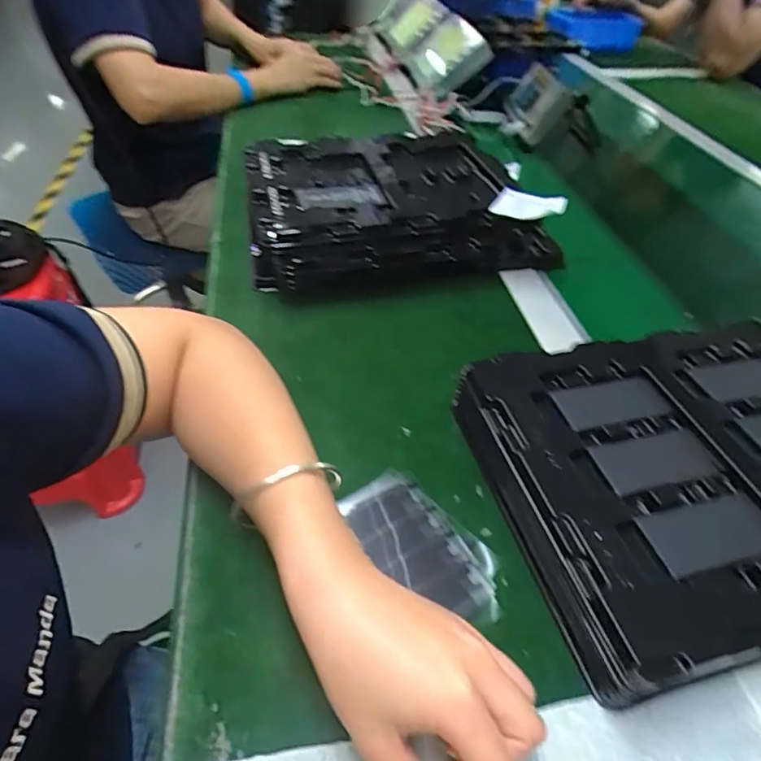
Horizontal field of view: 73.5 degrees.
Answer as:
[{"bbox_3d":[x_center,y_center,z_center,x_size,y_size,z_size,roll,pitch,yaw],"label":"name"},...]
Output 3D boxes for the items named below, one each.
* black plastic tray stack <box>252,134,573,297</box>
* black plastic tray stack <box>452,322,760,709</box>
[{"bbox_3d":[0.015,-0.200,0.574,0.324,0.066,0.252,-10,47,-12],"label":"black plastic tray stack"},{"bbox_3d":[0.205,0.059,0.342,0.282,0.052,0.216,-9,47,-12],"label":"black plastic tray stack"}]

